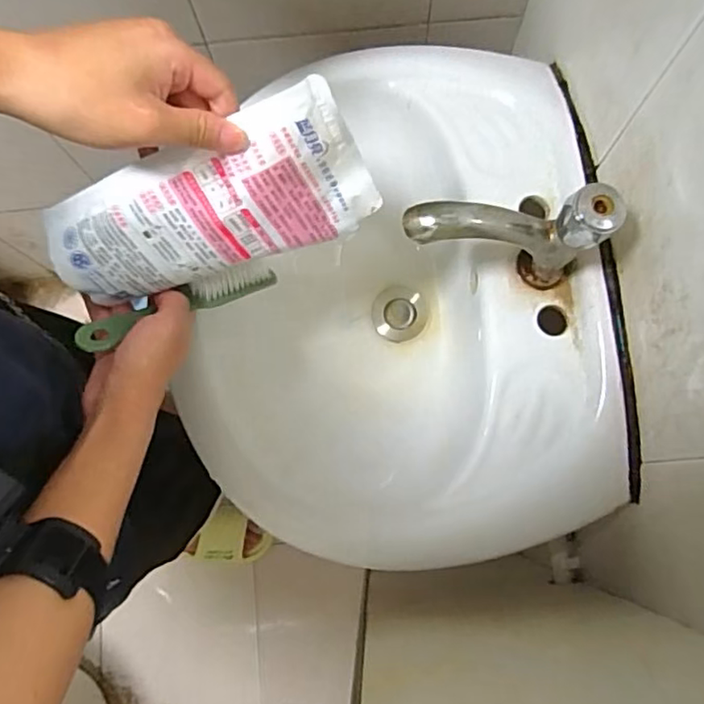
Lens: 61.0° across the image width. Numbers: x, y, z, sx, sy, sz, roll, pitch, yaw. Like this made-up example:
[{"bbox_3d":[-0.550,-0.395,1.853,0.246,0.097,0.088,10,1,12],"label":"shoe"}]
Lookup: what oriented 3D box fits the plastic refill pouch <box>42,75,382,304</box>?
[{"bbox_3d":[-0.095,-0.093,0.402,0.211,0.111,0.035,-23,52,12],"label":"plastic refill pouch"}]

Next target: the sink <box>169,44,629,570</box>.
[{"bbox_3d":[0.031,-0.047,0.574,0.359,0.151,0.470,-5,77,2],"label":"sink"}]

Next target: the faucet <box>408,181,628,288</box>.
[{"bbox_3d":[0.111,-0.087,0.463,0.141,0.123,0.035,3,77,4],"label":"faucet"}]

